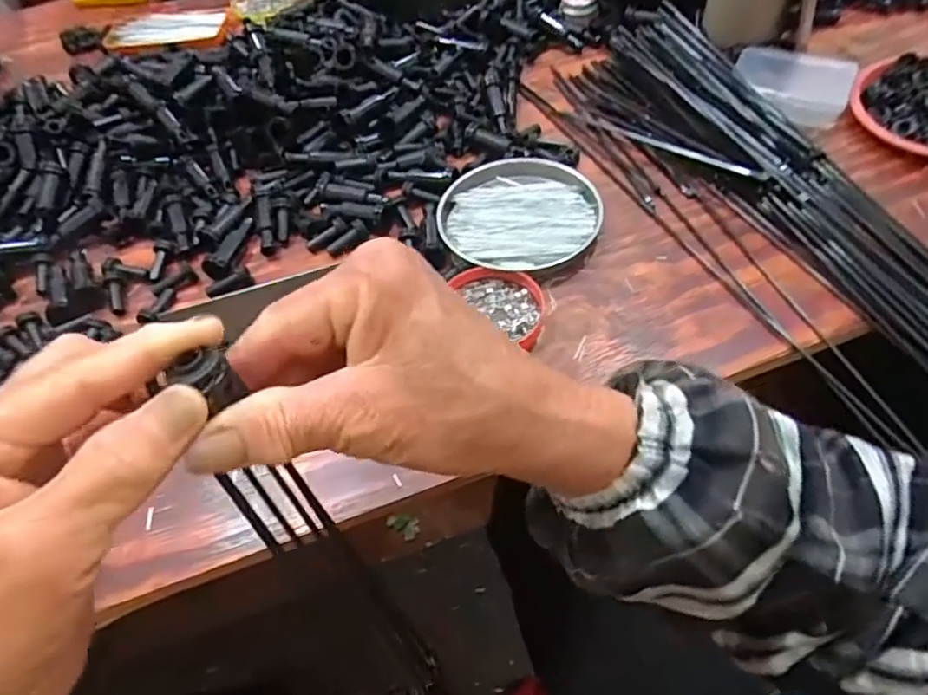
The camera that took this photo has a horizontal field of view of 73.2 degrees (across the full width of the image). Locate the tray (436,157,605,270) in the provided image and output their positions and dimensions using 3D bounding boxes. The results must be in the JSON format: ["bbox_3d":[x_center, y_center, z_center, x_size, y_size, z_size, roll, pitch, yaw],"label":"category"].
[{"bbox_3d":[0.046,-0.116,0.526,0.131,0.017,0.119,-3,53,4],"label":"tray"}]

